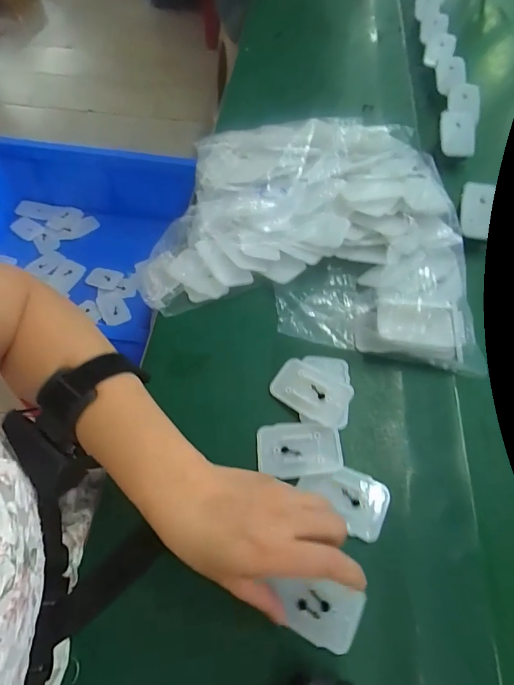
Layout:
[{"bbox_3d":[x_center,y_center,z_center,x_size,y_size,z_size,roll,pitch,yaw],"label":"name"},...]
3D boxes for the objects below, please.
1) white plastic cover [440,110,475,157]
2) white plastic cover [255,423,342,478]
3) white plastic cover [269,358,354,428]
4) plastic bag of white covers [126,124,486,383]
[{"bbox_3d":[0.269,-0.277,0.530,0.047,0.011,0.059,5,86,-7],"label":"white plastic cover"},{"bbox_3d":[0.036,0.090,0.335,0.069,0.009,0.045,-2,61,-1],"label":"white plastic cover"},{"bbox_3d":[0.049,0.044,0.356,0.071,0.006,0.044,31,73,25],"label":"white plastic cover"},{"bbox_3d":[0.048,-0.128,0.426,0.333,0.069,0.301,3,61,2],"label":"plastic bag of white covers"}]

